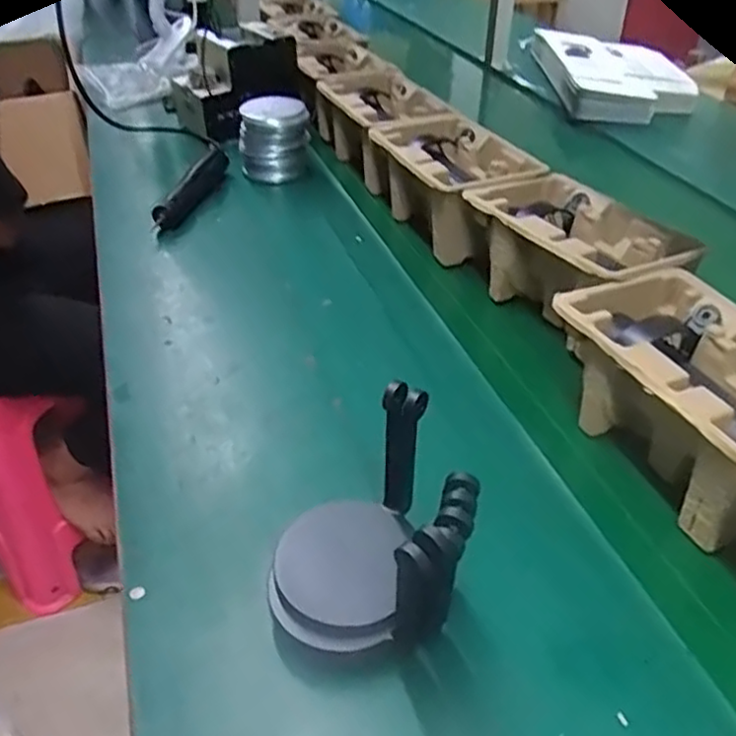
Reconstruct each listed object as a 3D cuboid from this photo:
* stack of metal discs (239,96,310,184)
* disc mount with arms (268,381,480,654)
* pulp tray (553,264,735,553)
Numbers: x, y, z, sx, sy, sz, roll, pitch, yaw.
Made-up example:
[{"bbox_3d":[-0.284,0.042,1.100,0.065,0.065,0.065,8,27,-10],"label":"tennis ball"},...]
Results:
[{"bbox_3d":[-0.140,-0.345,1.041,0.105,0.104,0.084,-6,39,-5],"label":"stack of metal discs"},{"bbox_3d":[0.002,0.100,0.447,0.123,0.129,0.120,8,40,8],"label":"disc mount with arms"},{"bbox_3d":[0.273,0.022,0.581,0.153,0.103,0.226,-13,42,-17],"label":"pulp tray"}]

